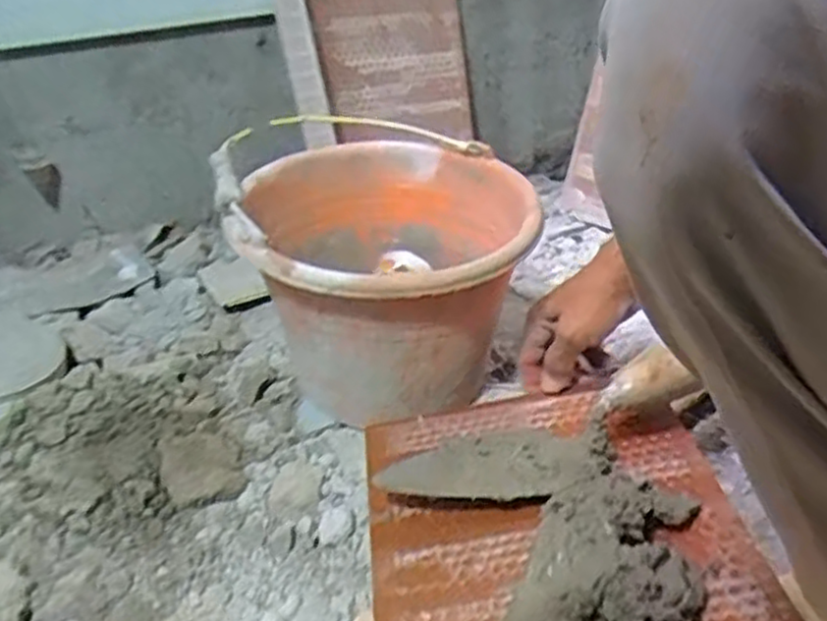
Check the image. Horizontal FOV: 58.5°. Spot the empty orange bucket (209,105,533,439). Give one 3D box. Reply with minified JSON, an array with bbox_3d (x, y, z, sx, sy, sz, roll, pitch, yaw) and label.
[{"bbox_3d":[-0.027,-0.042,0.689,0.259,0.192,0.291,-5,31,0],"label":"empty orange bucket"}]

